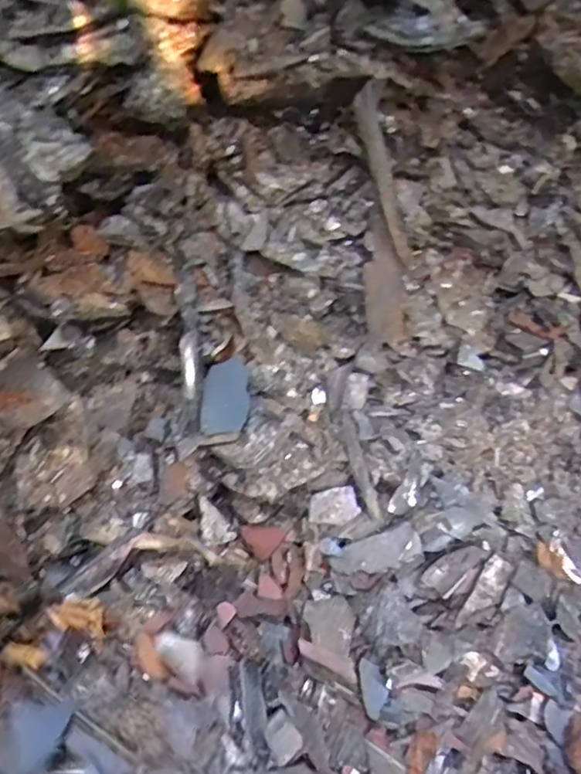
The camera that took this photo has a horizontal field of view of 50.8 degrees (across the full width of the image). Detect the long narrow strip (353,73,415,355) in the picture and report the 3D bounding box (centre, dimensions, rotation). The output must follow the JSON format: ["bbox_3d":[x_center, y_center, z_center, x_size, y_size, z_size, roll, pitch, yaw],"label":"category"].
[{"bbox_3d":[0.128,-0.220,0.848,0.066,0.364,0.031,-16,25,-14],"label":"long narrow strip"}]

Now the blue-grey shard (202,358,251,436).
[{"bbox_3d":[-0.087,0.012,0.842,0.064,0.011,0.103,-2,71,9],"label":"blue-grey shard"}]

